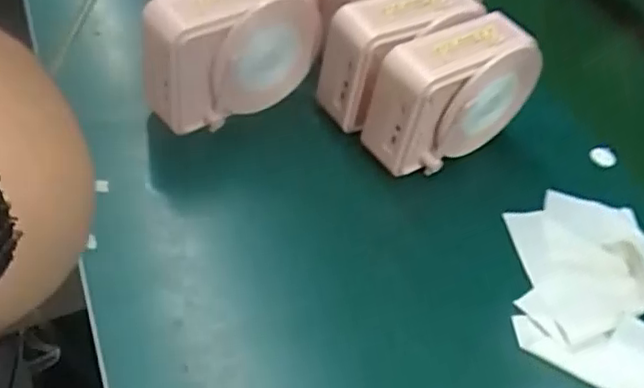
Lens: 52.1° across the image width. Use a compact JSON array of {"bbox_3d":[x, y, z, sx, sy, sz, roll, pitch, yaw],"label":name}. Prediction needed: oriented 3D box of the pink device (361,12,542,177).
[{"bbox_3d":[0.100,-0.075,0.504,0.132,0.095,0.052,-21,54,-28],"label":"pink device"}]

